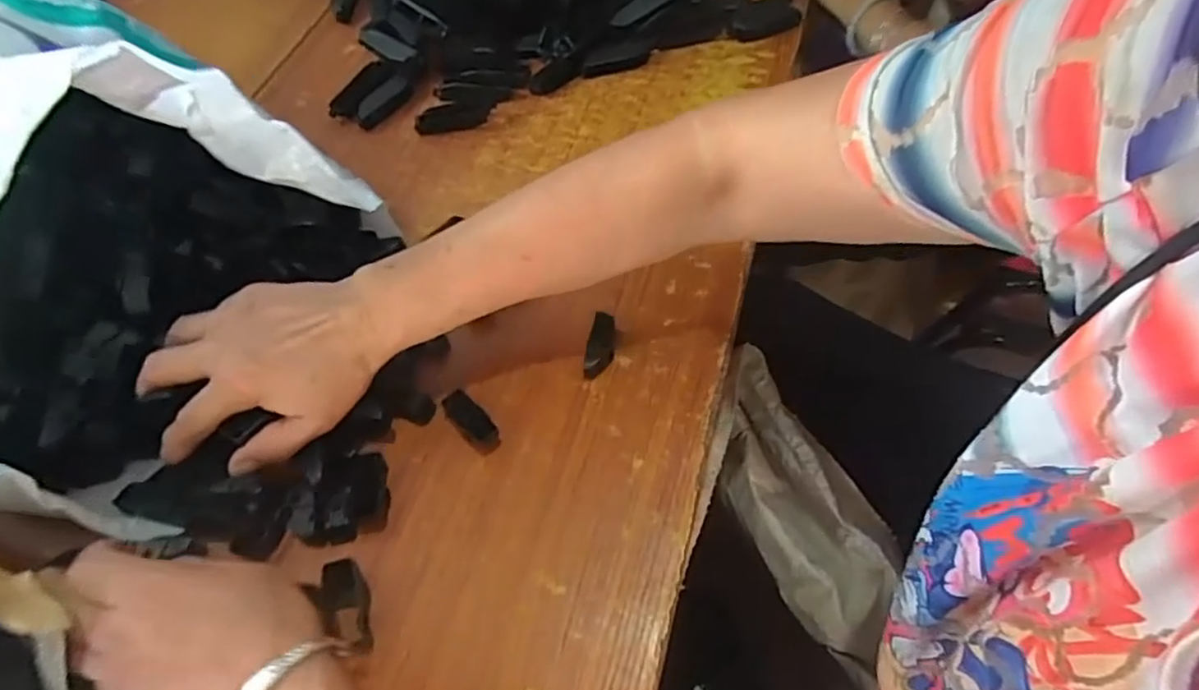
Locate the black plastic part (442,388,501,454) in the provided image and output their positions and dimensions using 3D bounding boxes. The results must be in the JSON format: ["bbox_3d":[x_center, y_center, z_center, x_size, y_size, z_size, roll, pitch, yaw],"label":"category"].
[{"bbox_3d":[-0.087,0.051,0.430,0.019,0.018,0.048,-37,64,-19],"label":"black plastic part"}]

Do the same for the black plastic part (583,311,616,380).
[{"bbox_3d":[0.001,0.001,0.454,0.019,0.007,0.047,12,76,7],"label":"black plastic part"}]

